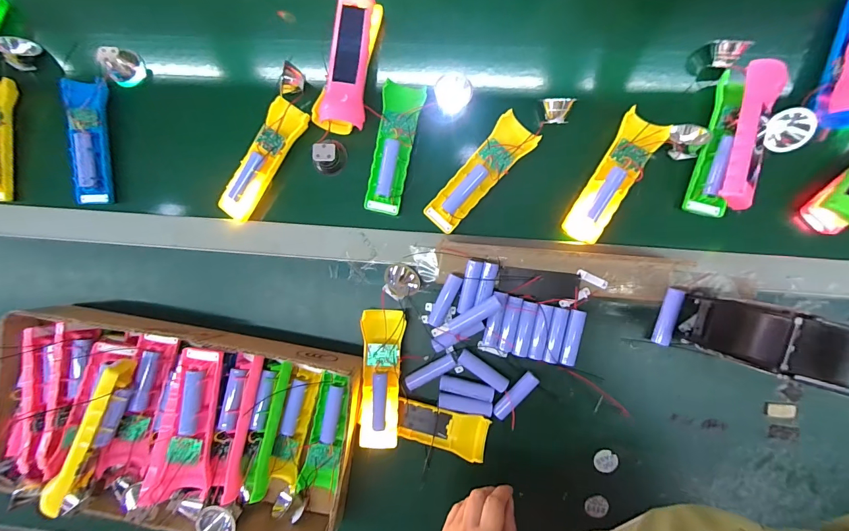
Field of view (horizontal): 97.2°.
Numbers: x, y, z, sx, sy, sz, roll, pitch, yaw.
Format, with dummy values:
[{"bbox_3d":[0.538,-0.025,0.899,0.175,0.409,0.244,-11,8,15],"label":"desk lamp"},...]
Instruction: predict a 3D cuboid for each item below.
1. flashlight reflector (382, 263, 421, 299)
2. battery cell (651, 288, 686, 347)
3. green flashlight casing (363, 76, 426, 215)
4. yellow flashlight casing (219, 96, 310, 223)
[{"bbox_3d":[-0.026,0.020,0.447,0.040,0.034,0.040,0,90,5],"label":"flashlight reflector"},{"bbox_3d":[0.281,0.059,0.432,0.016,0.016,0.065,12,91,5],"label":"battery cell"},{"bbox_3d":[-0.037,-0.138,0.448,0.046,0.019,0.150,12,91,5],"label":"green flashlight casing"},{"bbox_3d":[-0.198,-0.127,0.461,0.047,0.029,0.155,33,93,4],"label":"yellow flashlight casing"}]

